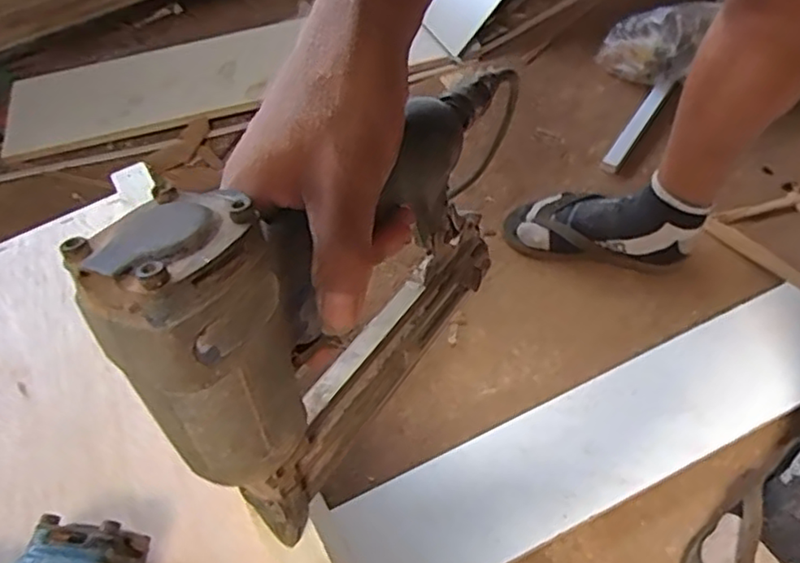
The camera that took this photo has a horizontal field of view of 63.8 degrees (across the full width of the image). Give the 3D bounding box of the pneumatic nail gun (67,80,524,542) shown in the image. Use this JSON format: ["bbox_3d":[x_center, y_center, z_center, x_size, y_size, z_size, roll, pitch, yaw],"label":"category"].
[{"bbox_3d":[-0.013,-0.026,0.297,0.058,0.165,0.251,24,58,20],"label":"pneumatic nail gun"}]

